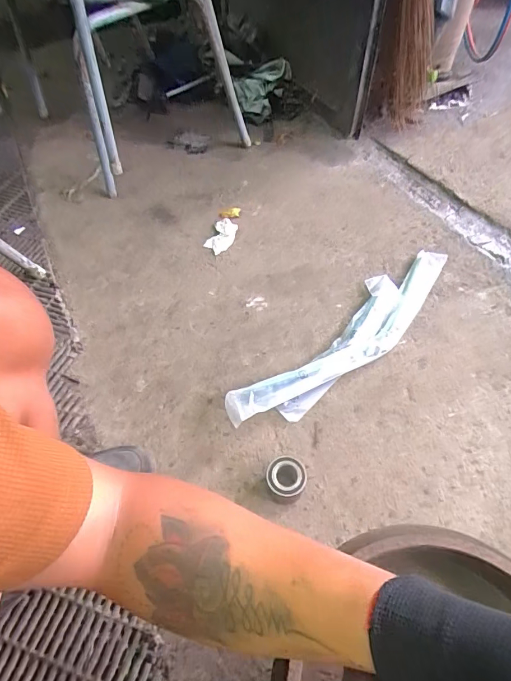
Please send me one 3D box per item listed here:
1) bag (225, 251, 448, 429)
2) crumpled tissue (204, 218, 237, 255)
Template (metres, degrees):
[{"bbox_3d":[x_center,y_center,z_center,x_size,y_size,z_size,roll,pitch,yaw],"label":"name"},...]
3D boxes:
[{"bbox_3d":[0.190,-0.025,0.743,0.582,0.050,0.134,-36,61,-21],"label":"bag"},{"bbox_3d":[-0.078,-0.242,0.922,0.061,0.018,0.101,15,57,12],"label":"crumpled tissue"}]

